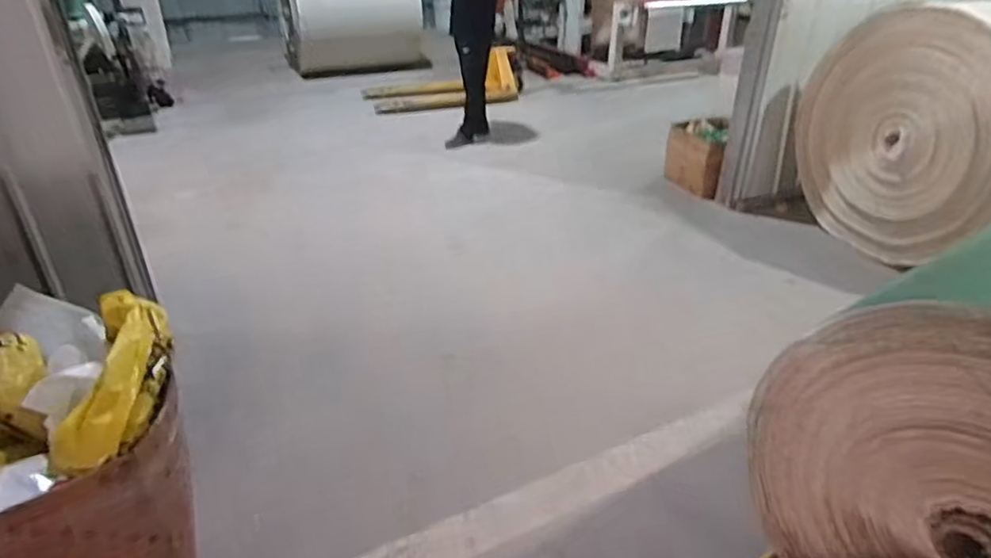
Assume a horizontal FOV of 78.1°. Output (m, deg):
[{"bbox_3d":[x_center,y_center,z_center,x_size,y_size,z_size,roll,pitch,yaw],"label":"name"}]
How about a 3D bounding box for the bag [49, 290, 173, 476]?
[{"bbox_3d":[-0.903,0.220,1.452,0.171,0.132,0.462,-2,52,-4],"label":"bag"}]

